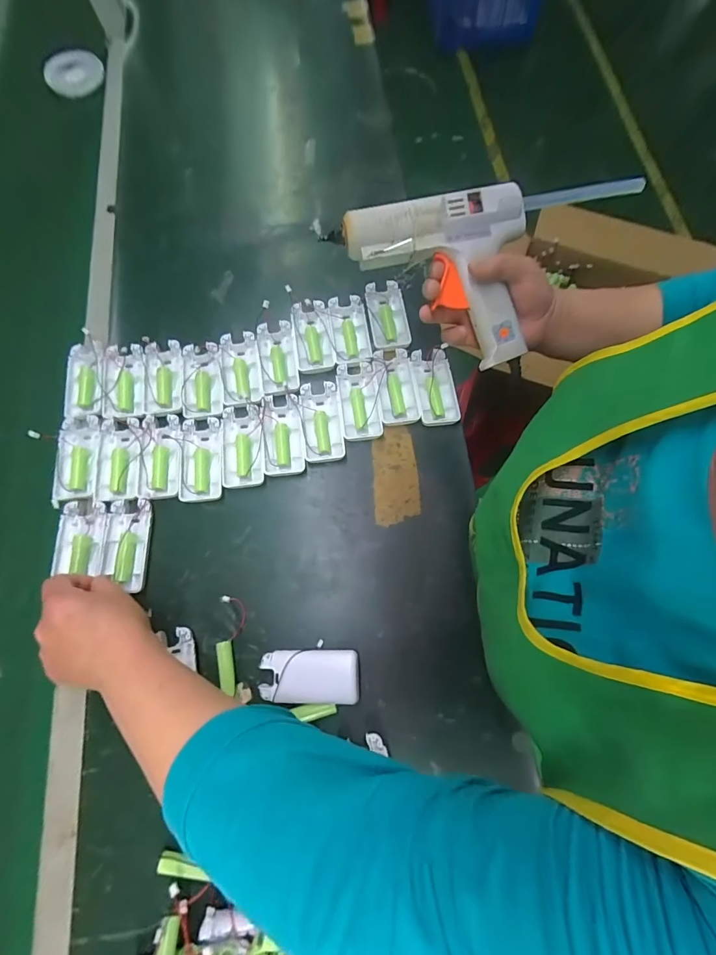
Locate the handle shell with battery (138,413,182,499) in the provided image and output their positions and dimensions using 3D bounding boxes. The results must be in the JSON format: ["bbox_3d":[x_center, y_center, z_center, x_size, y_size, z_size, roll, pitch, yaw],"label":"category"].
[{"bbox_3d":[-0.220,-0.024,0.440,0.041,0.018,0.096,-5,74,-1],"label":"handle shell with battery"}]

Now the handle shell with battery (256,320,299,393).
[{"bbox_3d":[-0.098,-0.143,0.478,0.045,0.021,0.098,-9,74,-3],"label":"handle shell with battery"}]

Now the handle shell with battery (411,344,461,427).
[{"bbox_3d":[0.091,-0.108,0.464,0.047,0.017,0.096,-6,74,-2],"label":"handle shell with battery"}]

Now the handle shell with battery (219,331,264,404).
[{"bbox_3d":[-0.142,-0.131,0.477,0.043,0.020,0.090,-10,74,-3],"label":"handle shell with battery"}]

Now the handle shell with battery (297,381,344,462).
[{"bbox_3d":[-0.043,-0.063,0.456,0.044,0.022,0.093,-8,74,-2],"label":"handle shell with battery"}]

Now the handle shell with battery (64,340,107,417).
[{"bbox_3d":[-0.322,-0.118,0.466,0.048,0.023,0.096,-6,74,-2],"label":"handle shell with battery"}]

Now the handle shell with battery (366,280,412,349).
[{"bbox_3d":[0.038,-0.201,0.491,0.047,0.021,0.092,-6,74,-2],"label":"handle shell with battery"}]

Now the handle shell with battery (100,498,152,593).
[{"bbox_3d":[-0.240,0.069,0.411,0.044,0.010,0.092,-3,73,-1],"label":"handle shell with battery"}]

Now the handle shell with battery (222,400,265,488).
[{"bbox_3d":[-0.130,-0.036,0.447,0.044,0.014,0.098,-6,74,-2],"label":"handle shell with battery"}]

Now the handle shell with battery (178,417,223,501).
[{"bbox_3d":[-0.175,-0.020,0.443,0.046,0.013,0.095,-7,74,-2],"label":"handle shell with battery"}]

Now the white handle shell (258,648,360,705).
[{"bbox_3d":[-0.046,0.187,0.373,0.092,0.023,0.045,-1,73,0],"label":"white handle shell"}]

